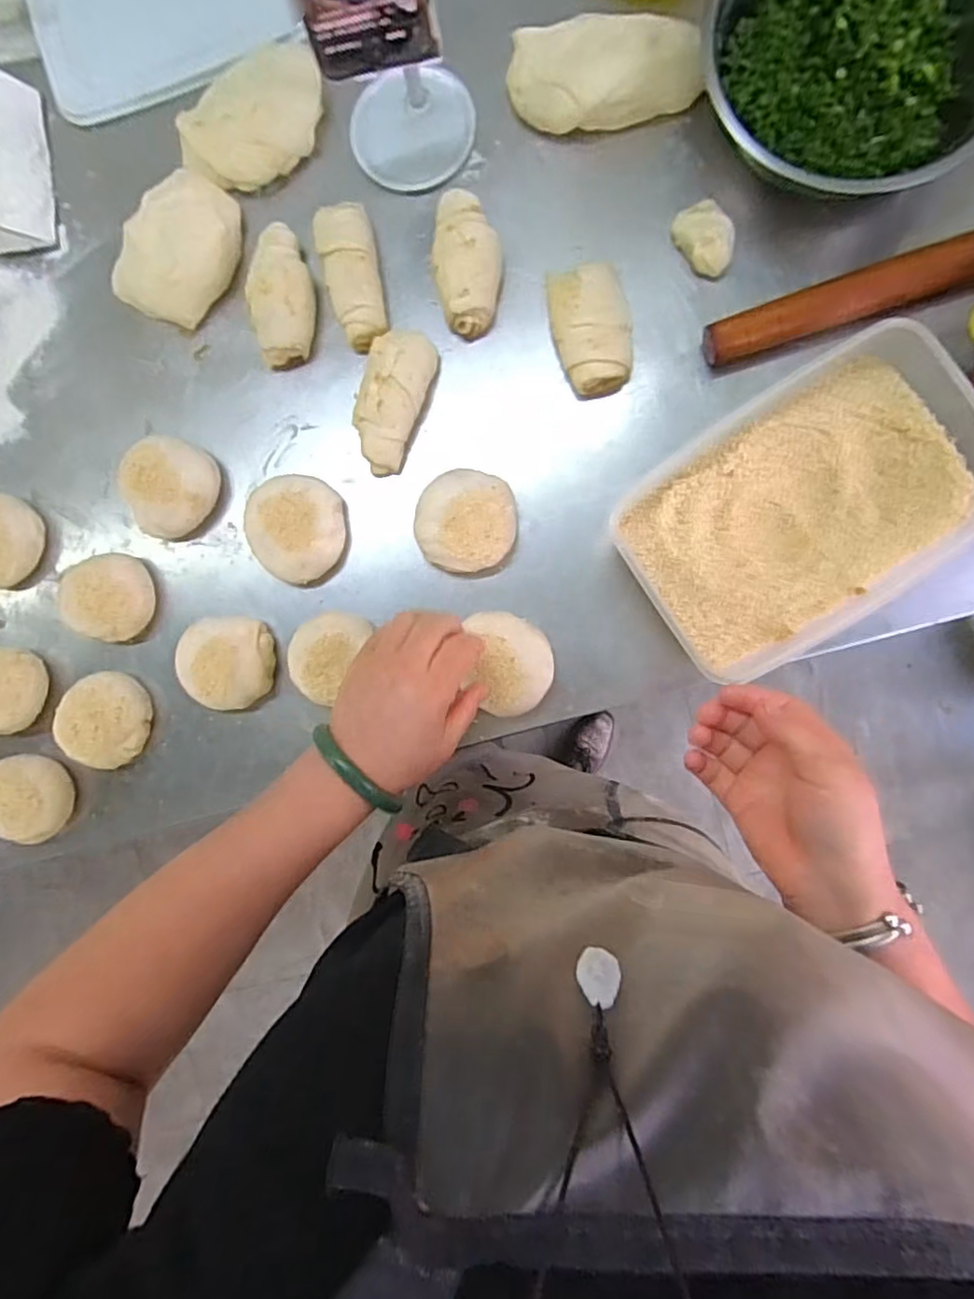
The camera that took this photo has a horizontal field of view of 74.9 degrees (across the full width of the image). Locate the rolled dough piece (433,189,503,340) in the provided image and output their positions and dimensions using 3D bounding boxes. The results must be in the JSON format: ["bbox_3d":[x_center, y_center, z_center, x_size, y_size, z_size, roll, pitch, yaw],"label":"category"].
[{"bbox_3d":[-0.014,-0.291,0.477,0.049,0.033,0.099,-1,90,5],"label":"rolled dough piece"}]

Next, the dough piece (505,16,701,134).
[{"bbox_3d":[0.085,-0.418,0.468,0.141,0.042,0.065,7,91,5],"label":"dough piece"}]

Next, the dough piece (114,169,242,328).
[{"bbox_3d":[-0.239,-0.312,0.496,0.075,0.044,0.110,33,93,4],"label":"dough piece"}]

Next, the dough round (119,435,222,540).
[{"bbox_3d":[-0.251,-0.128,0.504,0.070,0.030,0.076,0,90,5],"label":"dough round"}]

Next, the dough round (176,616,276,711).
[{"bbox_3d":[-0.206,0.011,0.506,0.072,0.030,0.071,0,90,5],"label":"dough round"}]

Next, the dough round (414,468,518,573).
[{"bbox_3d":[-0.016,-0.097,0.483,0.074,0.031,0.074,0,90,5],"label":"dough round"}]

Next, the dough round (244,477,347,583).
[{"bbox_3d":[-0.147,-0.097,0.493,0.079,0.026,0.074,0,90,5],"label":"dough round"}]

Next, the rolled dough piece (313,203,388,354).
[{"bbox_3d":[-0.101,-0.286,0.486,0.042,0.029,0.105,-16,89,5],"label":"rolled dough piece"}]

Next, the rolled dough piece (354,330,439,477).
[{"bbox_3d":[-0.074,-0.188,0.484,0.049,0.037,0.104,17,92,4],"label":"rolled dough piece"}]

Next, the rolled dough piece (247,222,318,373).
[{"bbox_3d":[-0.161,-0.276,0.491,0.051,0.038,0.104,-5,90,5],"label":"rolled dough piece"}]

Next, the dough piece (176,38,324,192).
[{"bbox_3d":[-0.174,-0.403,0.488,0.119,0.034,0.061,-36,88,4],"label":"dough piece"}]

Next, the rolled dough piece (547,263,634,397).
[{"bbox_3d":[0.078,-0.234,0.467,0.054,0.033,0.083,-10,90,5],"label":"rolled dough piece"}]

